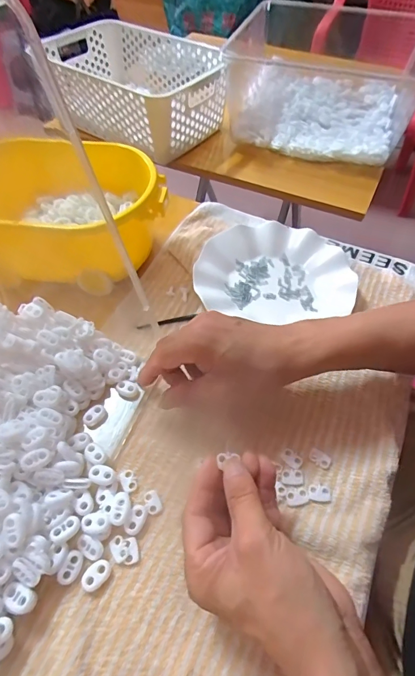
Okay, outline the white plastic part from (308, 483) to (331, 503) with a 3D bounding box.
[{"bbox_3d":[0.094,0.129,0.318,0.018,0.004,0.014,10,54,8],"label":"white plastic part"}]

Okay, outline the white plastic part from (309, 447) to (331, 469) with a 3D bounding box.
[{"bbox_3d":[0.099,0.106,0.336,0.019,0.004,0.011,33,60,23],"label":"white plastic part"}]

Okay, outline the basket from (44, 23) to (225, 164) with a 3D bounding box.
[{"bbox_3d":[-0.121,-0.432,0.661,0.299,0.112,0.196,31,59,21],"label":"basket"}]

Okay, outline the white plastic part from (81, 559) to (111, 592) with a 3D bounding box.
[{"bbox_3d":[-0.083,0.176,0.284,0.022,0.004,0.015,-32,59,-22],"label":"white plastic part"}]

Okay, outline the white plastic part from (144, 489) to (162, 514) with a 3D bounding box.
[{"bbox_3d":[-0.045,0.135,0.315,0.011,0.004,0.019,-21,56,-15],"label":"white plastic part"}]

